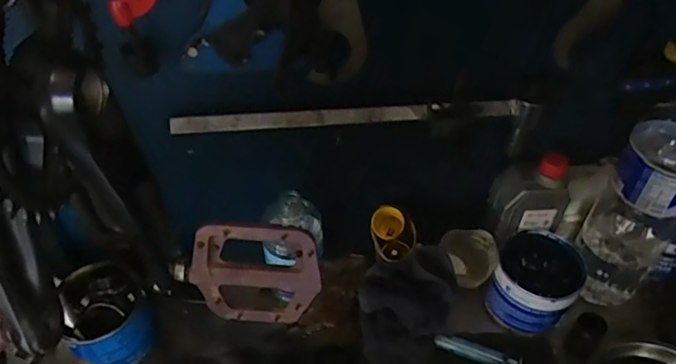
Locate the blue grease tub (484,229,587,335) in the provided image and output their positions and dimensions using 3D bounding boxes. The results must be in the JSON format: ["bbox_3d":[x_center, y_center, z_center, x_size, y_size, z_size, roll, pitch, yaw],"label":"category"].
[{"bbox_3d":[0.245,0.124,0.648,0.095,0.074,0.100,-1,44,1],"label":"blue grease tub"}]

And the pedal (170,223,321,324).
[{"bbox_3d":[-0.069,0.069,0.396,0.108,0.097,0.017,0,44,2],"label":"pedal"}]

